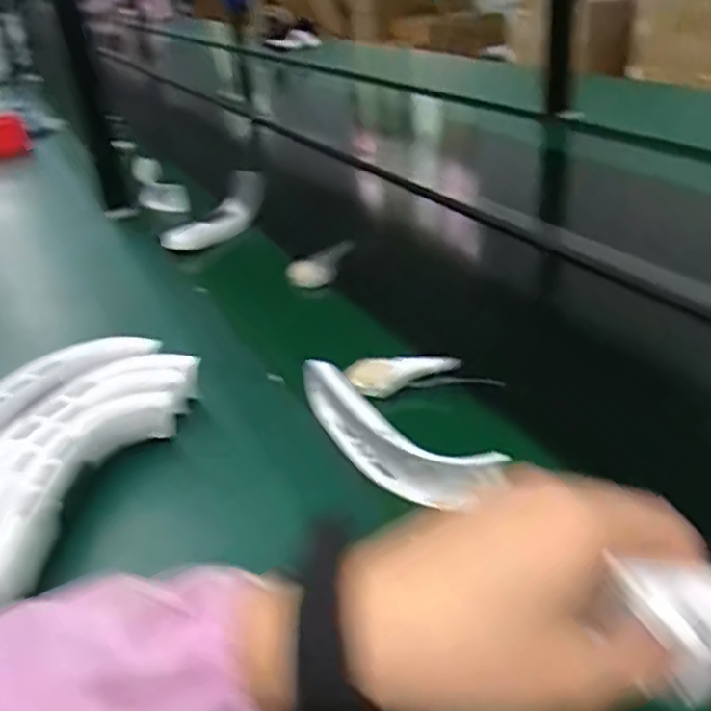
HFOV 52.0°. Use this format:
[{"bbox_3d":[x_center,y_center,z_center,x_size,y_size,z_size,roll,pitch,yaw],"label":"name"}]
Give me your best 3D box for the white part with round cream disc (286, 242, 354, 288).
[{"bbox_3d":[-0.040,-0.107,0.878,0.088,0.037,0.029,-31,38,-8],"label":"white part with round cream disc"}]

